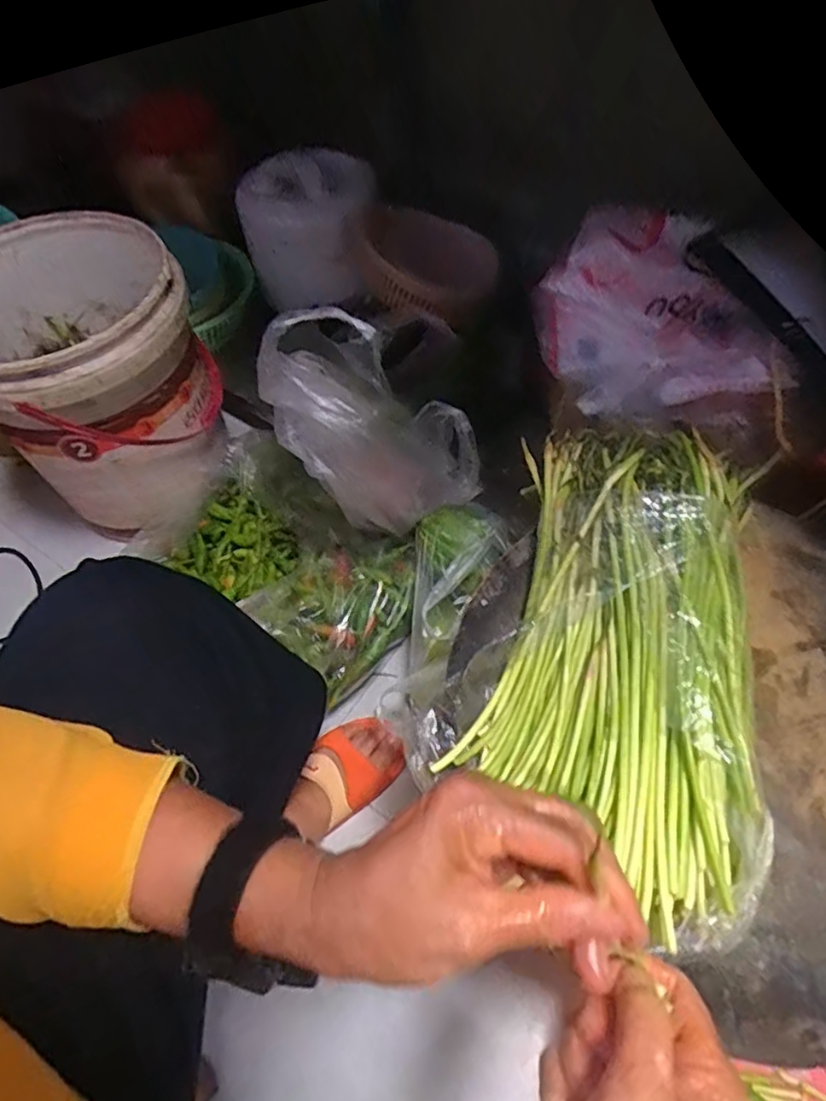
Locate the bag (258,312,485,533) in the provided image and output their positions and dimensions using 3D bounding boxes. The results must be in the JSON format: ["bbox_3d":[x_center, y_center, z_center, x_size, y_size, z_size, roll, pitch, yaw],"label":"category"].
[{"bbox_3d":[-0.047,-0.151,0.712,0.214,0.250,0.136,-21,59,-10],"label":"bag"}]

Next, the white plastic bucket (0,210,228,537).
[{"bbox_3d":[-0.446,-0.230,0.861,0.287,0.358,0.342,-34,62,-18],"label":"white plastic bucket"}]

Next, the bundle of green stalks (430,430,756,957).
[{"bbox_3d":[0.167,0.061,0.485,0.196,0.075,0.369,17,60,13],"label":"bundle of green stalks"}]

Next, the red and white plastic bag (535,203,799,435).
[{"bbox_3d":[0.235,-0.226,0.609,0.153,0.117,0.243,-23,59,-11],"label":"red and white plastic bag"}]

